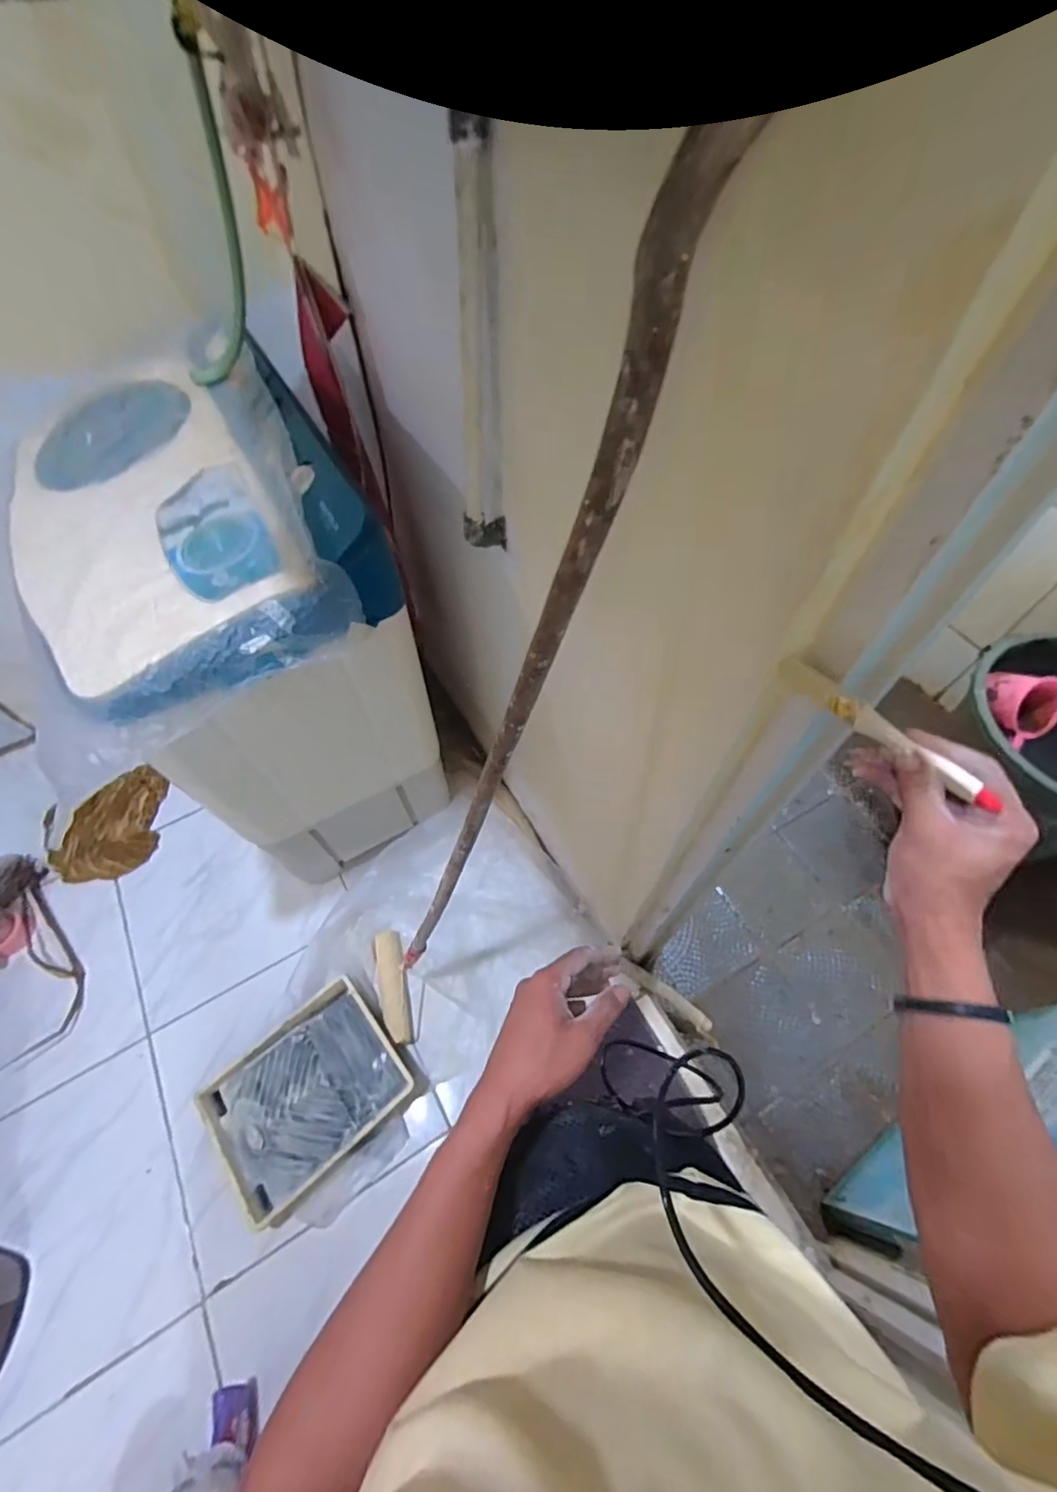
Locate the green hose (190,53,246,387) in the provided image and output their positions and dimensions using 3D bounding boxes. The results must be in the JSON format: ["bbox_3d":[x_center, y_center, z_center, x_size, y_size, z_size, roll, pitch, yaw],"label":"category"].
[{"bbox_3d":[-0.460,-0.701,0.838,0.094,0.450,0.051,35,59,-15],"label":"green hose"}]

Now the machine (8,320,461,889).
[{"bbox_3d":[-0.545,-0.188,1.171,0.489,0.824,0.762,-27,60,-14],"label":"machine"}]

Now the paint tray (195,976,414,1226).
[{"bbox_3d":[-0.451,0.711,1.152,0.360,0.057,0.277,-36,62,-19],"label":"paint tray"}]

